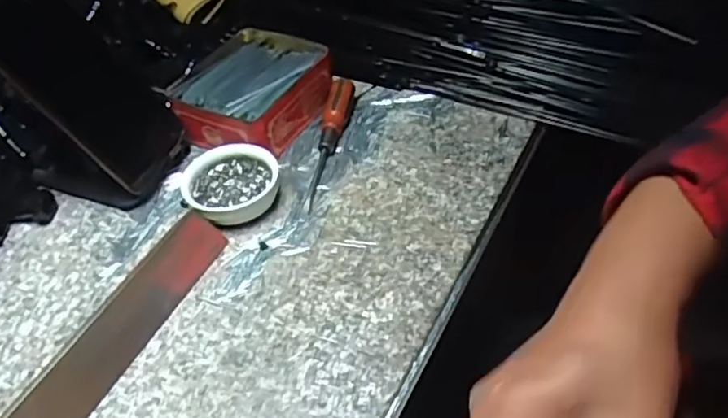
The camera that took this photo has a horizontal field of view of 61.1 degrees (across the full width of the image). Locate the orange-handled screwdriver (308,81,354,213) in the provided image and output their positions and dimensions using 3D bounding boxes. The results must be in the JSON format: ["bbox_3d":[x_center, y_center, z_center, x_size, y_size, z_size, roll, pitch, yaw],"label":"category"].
[{"bbox_3d":[-0.030,-0.058,0.509,0.022,0.016,0.135,6,59,13],"label":"orange-handled screwdriver"}]

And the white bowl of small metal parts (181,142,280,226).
[{"bbox_3d":[-0.101,-0.019,0.473,0.070,0.030,0.064,-3,45,3],"label":"white bowl of small metal parts"}]

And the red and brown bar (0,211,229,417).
[{"bbox_3d":[-0.168,0.099,0.369,0.030,0.023,0.254,17,49,21],"label":"red and brown bar"}]

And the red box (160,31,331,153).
[{"bbox_3d":[-0.099,-0.105,0.547,0.107,0.040,0.126,20,51,24],"label":"red box"}]

